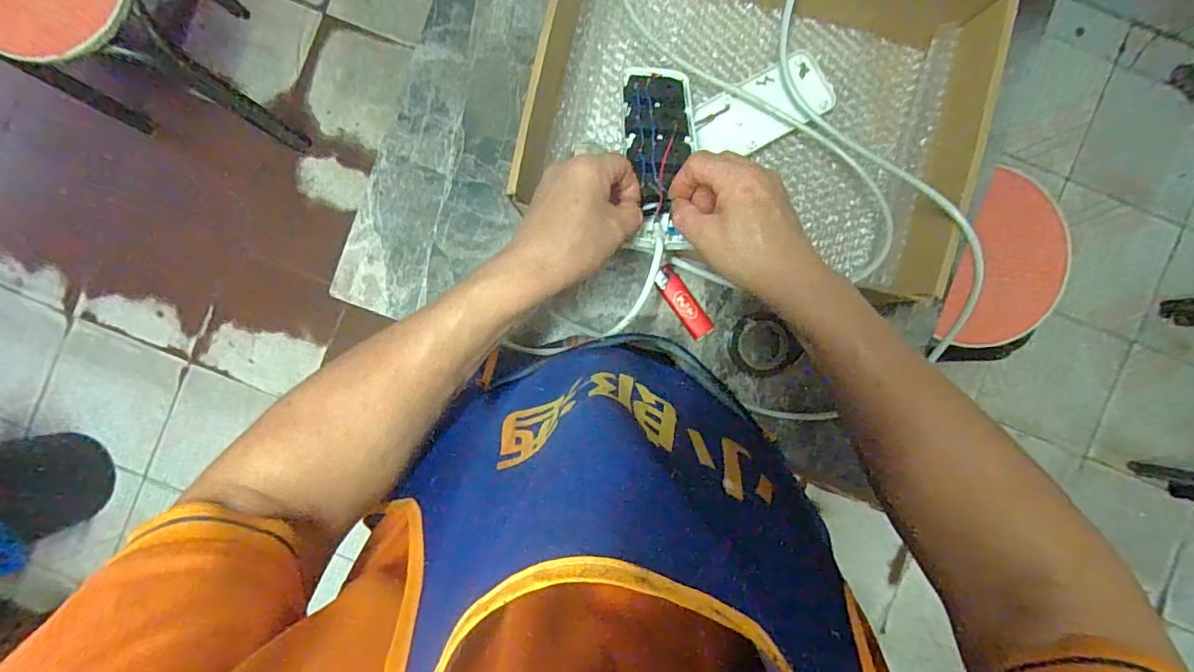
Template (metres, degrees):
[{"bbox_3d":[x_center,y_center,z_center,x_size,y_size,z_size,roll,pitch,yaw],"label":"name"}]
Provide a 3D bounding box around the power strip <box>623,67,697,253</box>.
[{"bbox_3d":[0.056,-0.168,0.465,0.065,0.019,0.210,4,66,0],"label":"power strip"}]

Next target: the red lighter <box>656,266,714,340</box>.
[{"bbox_3d":[0.088,-0.034,0.532,0.024,0.010,0.081,-35,91,1],"label":"red lighter"}]

